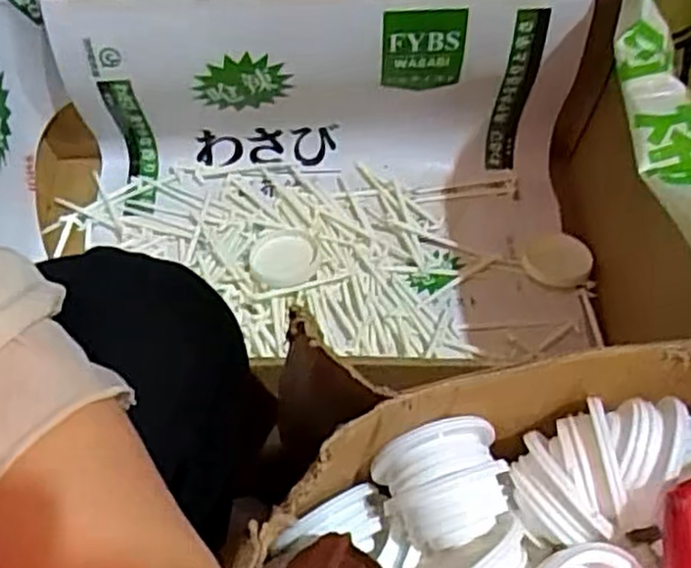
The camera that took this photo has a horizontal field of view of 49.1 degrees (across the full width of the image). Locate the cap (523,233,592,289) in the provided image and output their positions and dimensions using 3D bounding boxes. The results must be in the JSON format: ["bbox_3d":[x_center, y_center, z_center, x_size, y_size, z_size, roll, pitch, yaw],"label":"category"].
[{"bbox_3d":[0.250,-0.027,0.889,0.074,0.017,0.061,27,93,26],"label":"cap"}]

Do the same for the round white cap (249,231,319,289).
[{"bbox_3d":[-0.071,-0.031,0.872,0.078,0.013,0.091,-9,43,5],"label":"round white cap"}]

